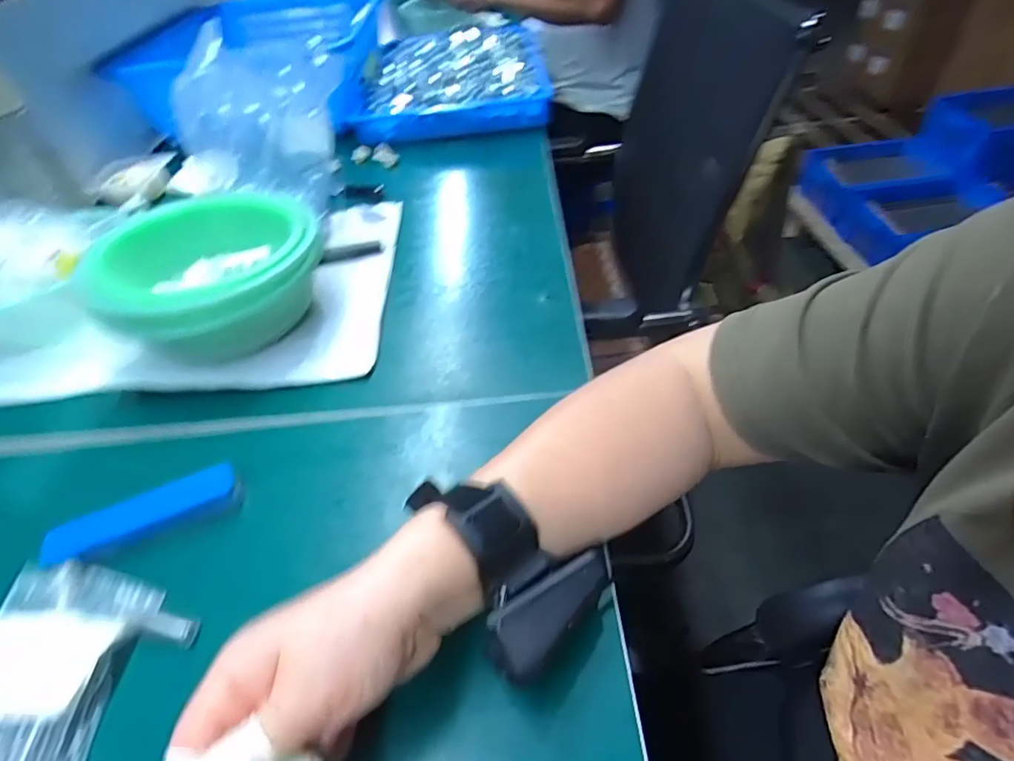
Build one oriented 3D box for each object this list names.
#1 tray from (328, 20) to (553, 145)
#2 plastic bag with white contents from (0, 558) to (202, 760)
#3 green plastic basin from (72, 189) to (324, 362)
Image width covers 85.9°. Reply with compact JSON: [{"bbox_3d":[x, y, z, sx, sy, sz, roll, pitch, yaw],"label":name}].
[{"bbox_3d":[-0.104,-0.509,0.913,0.313,0.062,0.403,-7,44,1],"label":"tray"},{"bbox_3d":[-0.231,0.148,0.284,0.108,0.011,0.112,-4,45,3],"label":"plastic bag with white contents"},{"bbox_3d":[-0.257,-0.082,0.479,0.166,0.084,0.166,-4,45,4],"label":"green plastic basin"}]

